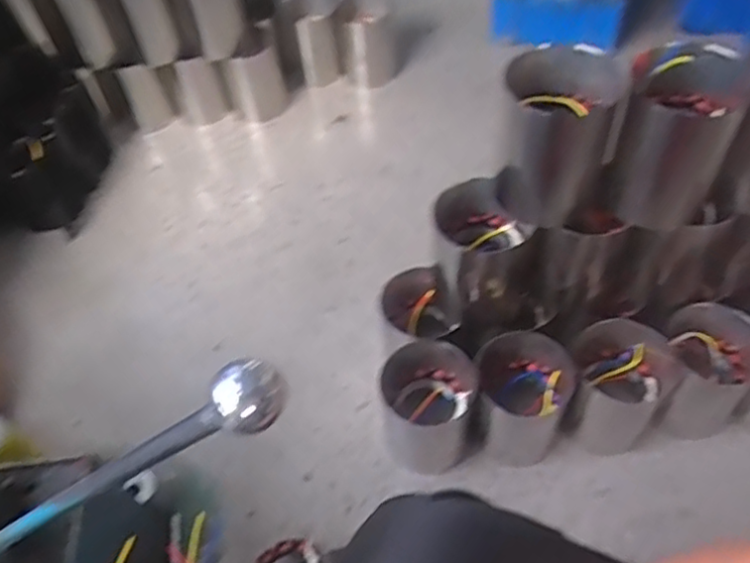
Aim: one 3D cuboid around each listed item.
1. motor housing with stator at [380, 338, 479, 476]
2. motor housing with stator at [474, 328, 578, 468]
[{"bbox_3d":[0.072,0.170,0.887,0.123,0.150,0.120,2,53,7],"label":"motor housing with stator"},{"bbox_3d":[0.196,0.159,0.890,0.122,0.143,0.127,2,53,7],"label":"motor housing with stator"}]

